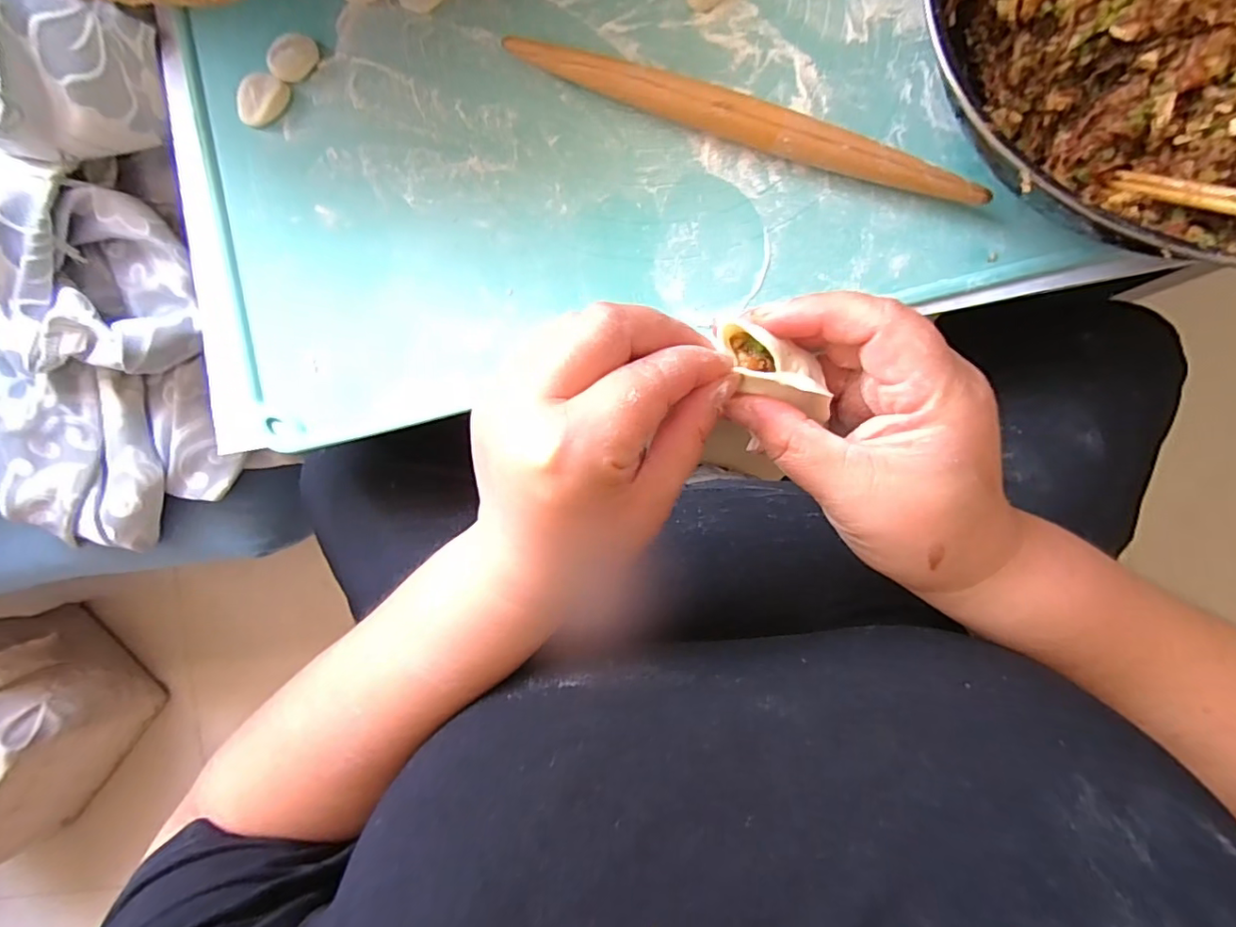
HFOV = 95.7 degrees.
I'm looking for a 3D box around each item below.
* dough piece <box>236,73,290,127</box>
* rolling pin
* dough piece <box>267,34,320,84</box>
[{"bbox_3d":[-0.261,-0.266,0.410,0.040,0.009,0.029,-44,85,4],"label":"dough piece"},{"bbox_3d":[0.078,-0.223,0.364,0.314,0.029,0.022,22,91,6],"label":"rolling pin"},{"bbox_3d":[-0.236,-0.295,0.406,0.036,0.009,0.026,-35,86,4],"label":"dough piece"}]

